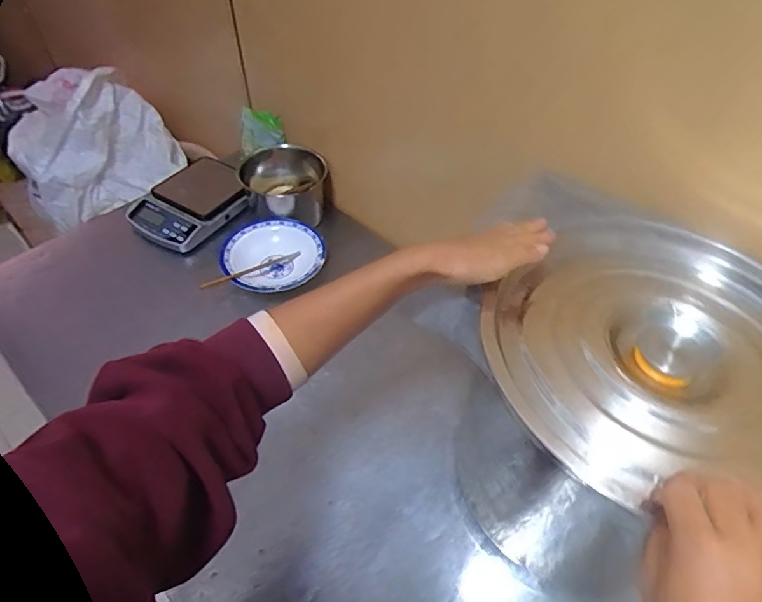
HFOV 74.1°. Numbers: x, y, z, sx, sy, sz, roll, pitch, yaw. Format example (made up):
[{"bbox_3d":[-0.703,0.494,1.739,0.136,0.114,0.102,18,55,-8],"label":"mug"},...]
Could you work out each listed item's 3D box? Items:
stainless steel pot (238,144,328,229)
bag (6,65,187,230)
[{"bbox_3d":[-0.177,-0.218,0.973,0.151,0.111,0.157,1,50,-1],"label":"stainless steel pot"},{"bbox_3d":[-0.683,-0.369,1.195,0.360,0.253,0.237,-21,54,-18],"label":"bag"}]

